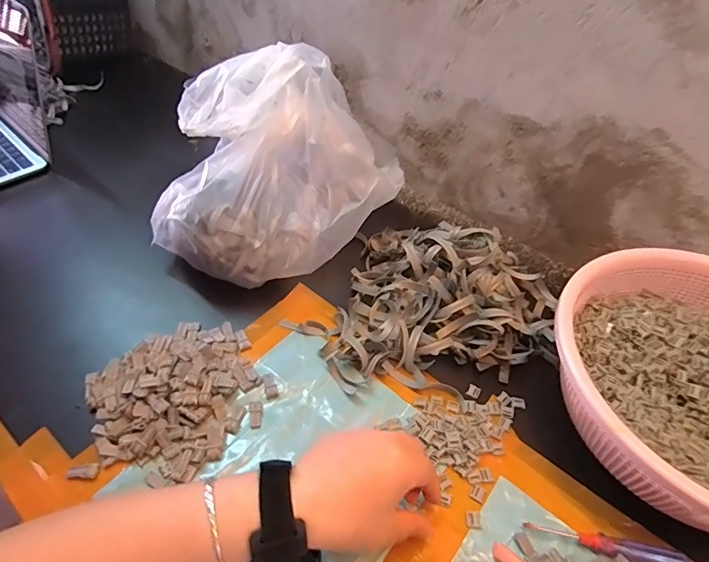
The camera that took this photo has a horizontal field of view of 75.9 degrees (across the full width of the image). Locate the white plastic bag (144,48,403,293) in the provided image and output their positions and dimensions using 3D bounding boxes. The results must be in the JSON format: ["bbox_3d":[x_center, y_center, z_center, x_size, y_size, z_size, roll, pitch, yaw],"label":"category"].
[{"bbox_3d":[-0.103,-0.144,0.555,0.286,0.189,0.223,-33,57,-29],"label":"white plastic bag"}]

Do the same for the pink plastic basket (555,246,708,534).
[{"bbox_3d":[0.306,0.096,0.404,0.256,0.112,0.243,2,47,-2],"label":"pink plastic basket"}]

